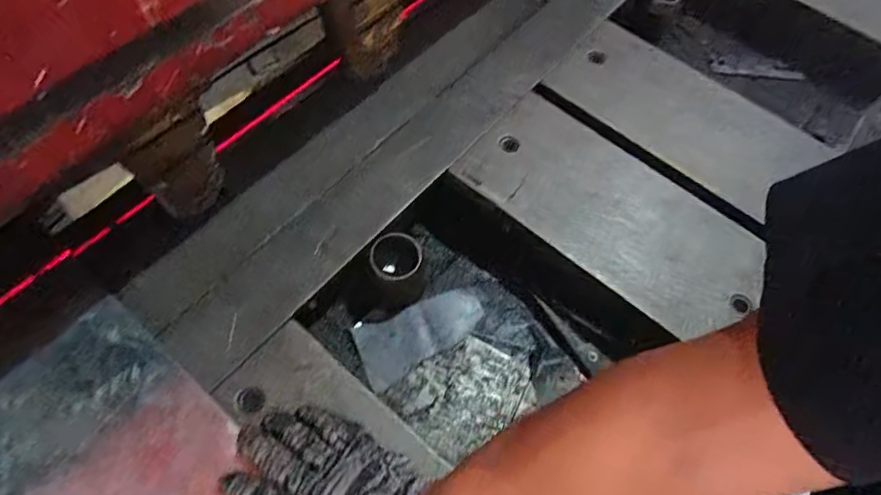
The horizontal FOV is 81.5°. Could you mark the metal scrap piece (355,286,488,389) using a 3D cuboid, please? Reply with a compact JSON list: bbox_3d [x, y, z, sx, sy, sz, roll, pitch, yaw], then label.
[{"bbox_3d":[-0.021,0.095,0.588,0.148,0.008,0.074,-25,67,-16],"label":"metal scrap piece"}]

